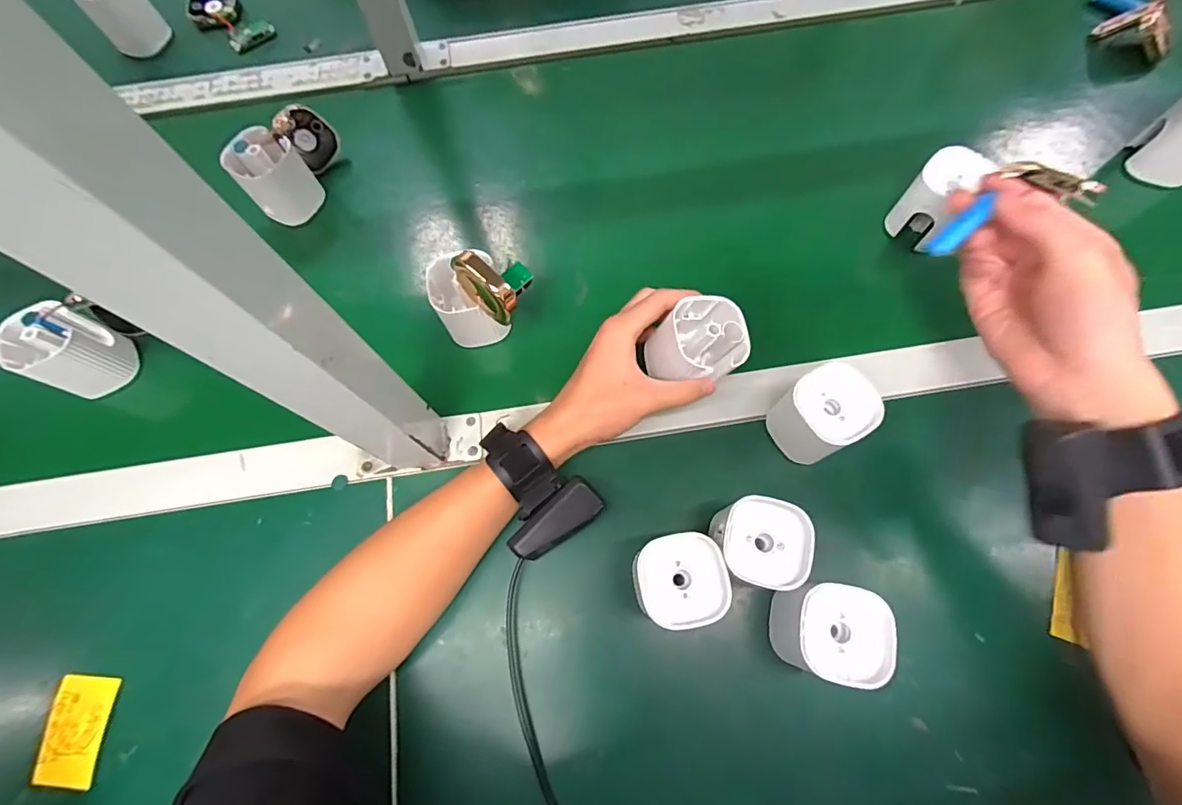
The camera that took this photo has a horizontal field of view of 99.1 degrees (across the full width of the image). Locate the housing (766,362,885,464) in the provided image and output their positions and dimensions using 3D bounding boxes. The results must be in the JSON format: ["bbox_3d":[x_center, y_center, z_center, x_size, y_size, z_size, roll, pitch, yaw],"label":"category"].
[{"bbox_3d":[0.171,0.010,0.374,0.055,0.062,0.053,-28,73,-7],"label":"housing"}]

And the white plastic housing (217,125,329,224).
[{"bbox_3d":[-0.295,-0.209,0.471,0.046,0.069,0.058,42,77,14],"label":"white plastic housing"}]

